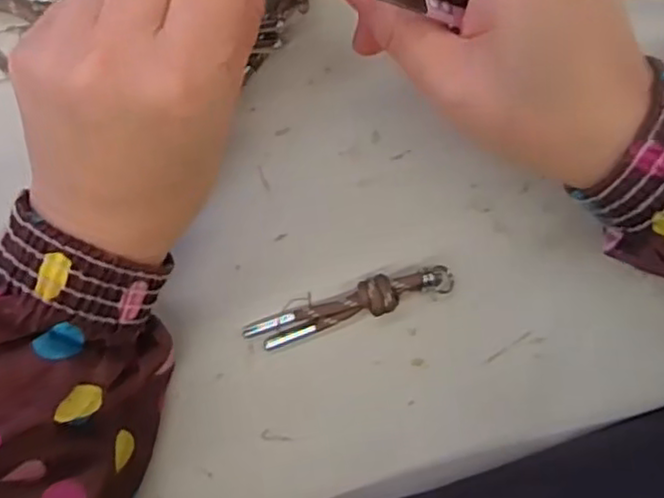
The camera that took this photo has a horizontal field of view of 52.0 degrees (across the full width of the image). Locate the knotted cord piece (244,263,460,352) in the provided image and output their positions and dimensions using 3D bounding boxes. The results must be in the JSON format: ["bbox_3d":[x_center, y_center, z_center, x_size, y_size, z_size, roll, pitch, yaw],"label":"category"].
[{"bbox_3d":[0.007,0.025,0.295,0.093,0.014,0.017,-19,97,4],"label":"knotted cord piece"}]

